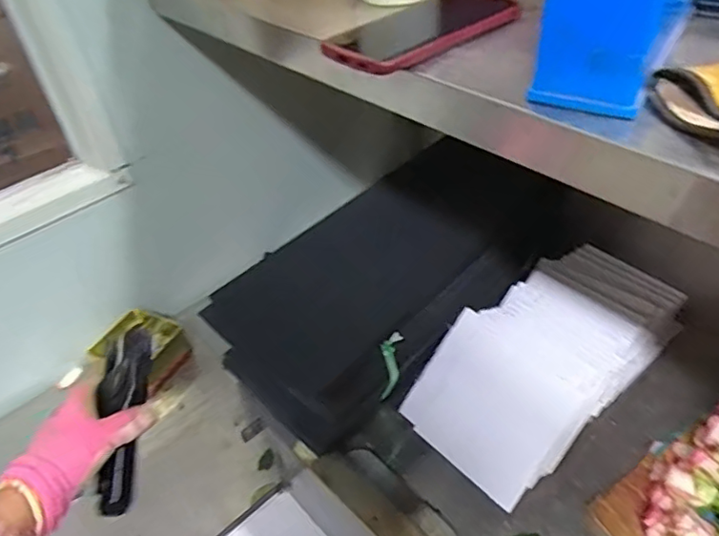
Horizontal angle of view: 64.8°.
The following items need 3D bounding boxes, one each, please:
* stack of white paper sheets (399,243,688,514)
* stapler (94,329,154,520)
[{"bbox_3d":[0.249,0.120,0.769,0.366,0.111,0.190,-33,48,-26],"label":"stack of white paper sheets"},{"bbox_3d":[-0.230,0.142,0.546,0.054,0.033,0.172,-7,61,-1],"label":"stapler"}]

